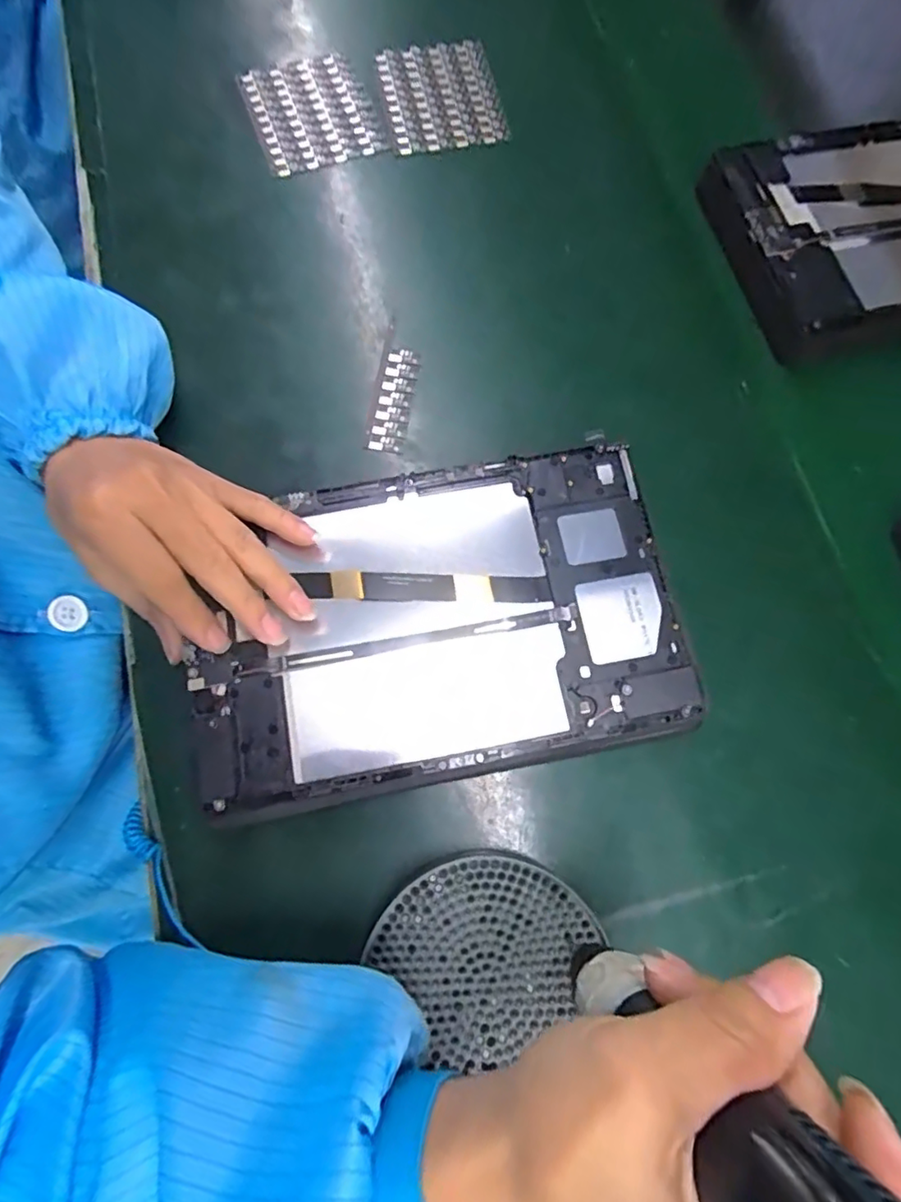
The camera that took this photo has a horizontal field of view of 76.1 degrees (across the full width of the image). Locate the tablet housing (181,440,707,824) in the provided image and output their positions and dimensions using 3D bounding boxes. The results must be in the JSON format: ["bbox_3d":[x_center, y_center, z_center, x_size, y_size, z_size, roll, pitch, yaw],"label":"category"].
[{"bbox_3d":[-0.007,0.011,0.288,0.232,0.013,0.157,-10,75,-3],"label":"tablet housing"}]

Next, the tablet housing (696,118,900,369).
[{"bbox_3d":[0.312,-0.256,0.382,0.259,0.023,0.161,-14,75,-7],"label":"tablet housing"}]

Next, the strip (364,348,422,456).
[{"bbox_3d":[-0.033,-0.120,0.344,0.021,0.004,0.070,11,74,0],"label":"strip"}]

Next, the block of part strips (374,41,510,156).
[{"bbox_3d":[-0.008,-0.365,0.416,0.079,0.008,0.095,-11,75,-6],"label":"block of part strips"}]

